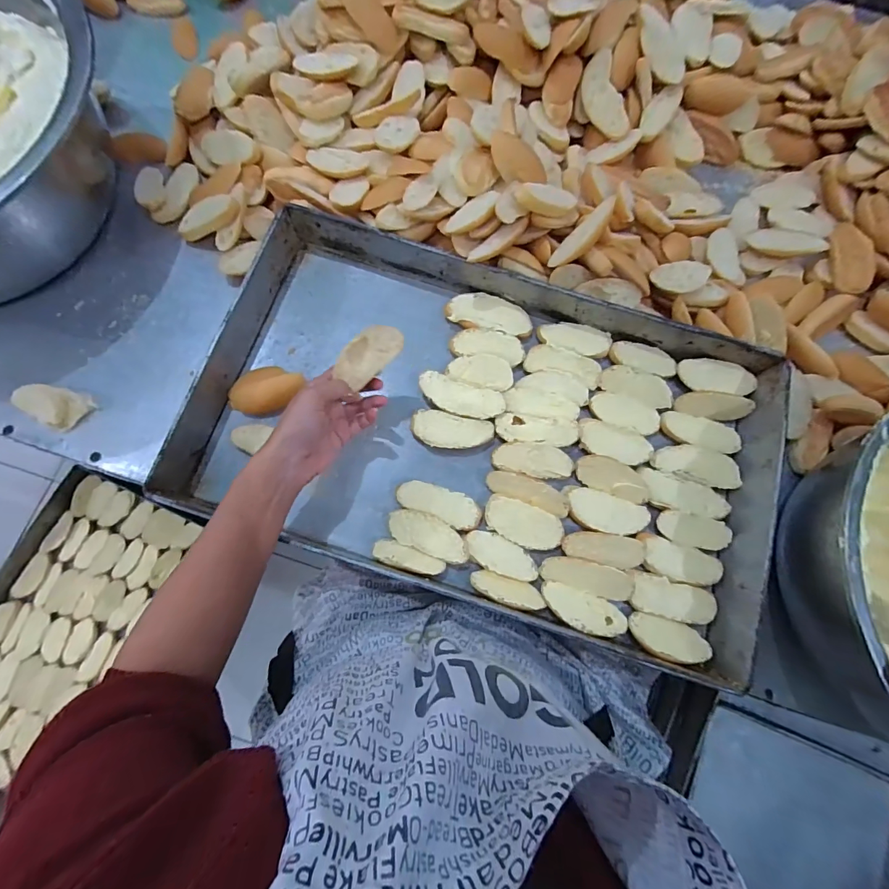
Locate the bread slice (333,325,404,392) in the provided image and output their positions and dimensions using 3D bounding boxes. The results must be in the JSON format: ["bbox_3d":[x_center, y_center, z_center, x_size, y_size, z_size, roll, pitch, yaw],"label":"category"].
[{"bbox_3d":[-0.077,-0.090,0.409,0.040,0.006,0.074,40,103,-24],"label":"bread slice"}]

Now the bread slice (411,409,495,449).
[{"bbox_3d":[0.009,-0.014,0.480,0.094,0.017,0.041,10,76,2],"label":"bread slice"}]

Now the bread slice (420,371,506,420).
[{"bbox_3d":[0.020,-0.055,0.481,0.101,0.013,0.038,18,77,4],"label":"bread slice"}]

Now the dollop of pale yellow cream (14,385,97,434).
[{"bbox_3d":[-0.448,-0.046,0.464,0.069,0.023,0.046,23,77,5],"label":"dollop of pale yellow cream"}]

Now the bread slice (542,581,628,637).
[{"bbox_3d":[0.146,0.174,0.426,0.090,0.013,0.036,20,77,4],"label":"bread slice"}]

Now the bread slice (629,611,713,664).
[{"bbox_3d":[0.233,0.203,0.420,0.081,0.011,0.042,15,48,2],"label":"bread slice"}]

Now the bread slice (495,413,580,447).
[{"bbox_3d":[0.107,-0.016,0.474,0.094,0.007,0.033,7,76,1],"label":"bread slice"}]

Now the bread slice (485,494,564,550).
[{"bbox_3d":[0.088,0.088,0.454,0.088,0.011,0.043,22,77,5],"label":"bread slice"}]

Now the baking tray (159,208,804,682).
[{"bbox_3d":[0.047,-0.020,0.459,0.611,0.055,0.371,18,77,4],"label":"baking tray"}]

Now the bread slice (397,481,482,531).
[{"bbox_3d":[-0.005,0.068,0.462,0.095,0.018,0.035,22,77,4],"label":"bread slice"}]

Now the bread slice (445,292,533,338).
[{"bbox_3d":[0.056,-0.163,0.515,0.106,0.015,0.052,6,76,1],"label":"bread slice"}]

